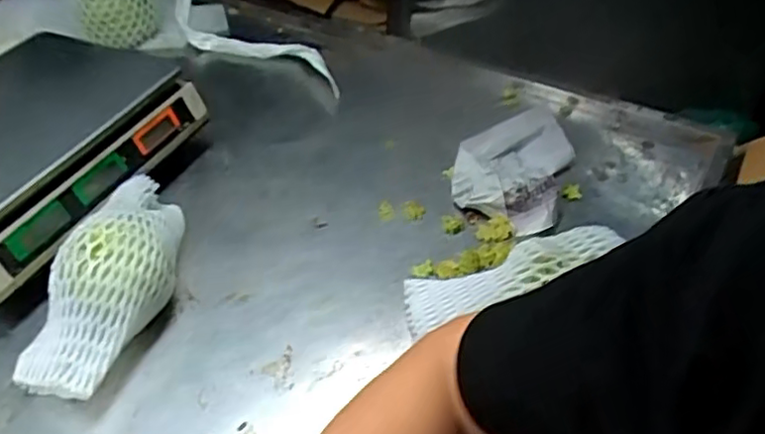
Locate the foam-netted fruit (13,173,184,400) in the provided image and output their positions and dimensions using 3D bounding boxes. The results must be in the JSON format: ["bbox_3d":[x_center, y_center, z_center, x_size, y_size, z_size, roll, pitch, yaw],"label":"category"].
[{"bbox_3d":[-0.246,0.058,0.622,0.085,0.098,0.233,12,45,16],"label":"foam-netted fruit"}]

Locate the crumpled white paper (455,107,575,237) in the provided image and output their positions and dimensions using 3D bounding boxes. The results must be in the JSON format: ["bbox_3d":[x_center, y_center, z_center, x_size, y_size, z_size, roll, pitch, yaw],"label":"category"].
[{"bbox_3d":[0.153,-0.067,0.776,0.124,0.033,0.192,15,44,16],"label":"crumpled white paper"}]

